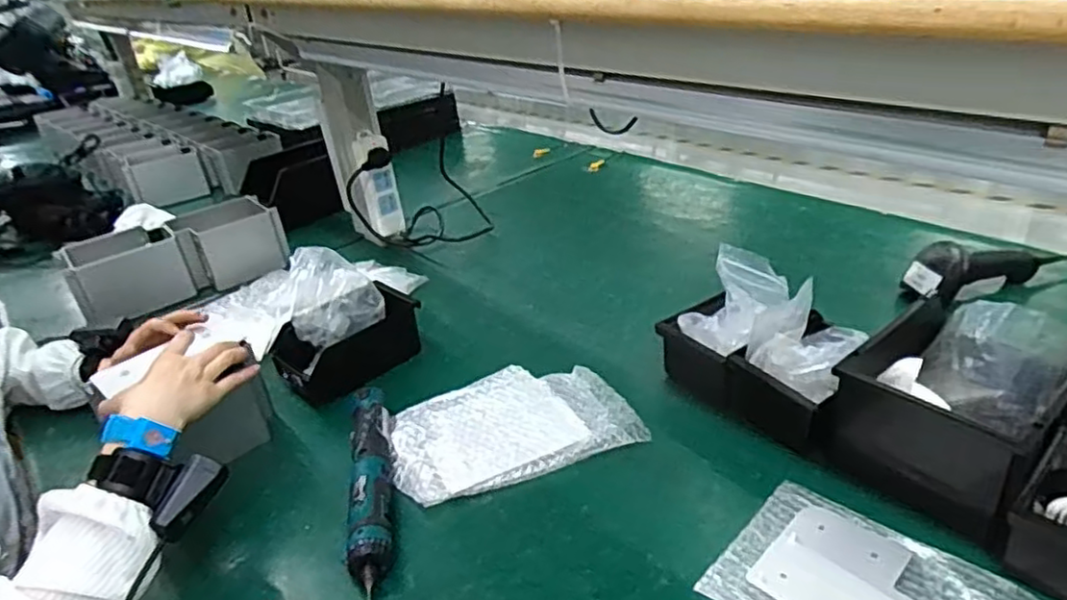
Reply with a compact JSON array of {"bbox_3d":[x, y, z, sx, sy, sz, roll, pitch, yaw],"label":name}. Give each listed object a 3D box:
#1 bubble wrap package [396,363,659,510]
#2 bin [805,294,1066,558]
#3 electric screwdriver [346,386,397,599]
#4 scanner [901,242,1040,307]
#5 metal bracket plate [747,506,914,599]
[{"bbox_3d":[-0.027,0.134,0.746,0.258,0.015,0.171,-15,30,-13],"label":"bubble wrap package"},{"bbox_3d":[0.382,0.100,0.600,0.189,0.106,0.168,-24,33,-27],"label":"bin"},{"bbox_3d":[-0.164,0.180,0.671,0.045,0.041,0.268,-12,29,-8],"label":"electric screwdriver"},{"bbox_3d":[0.580,-0.042,0.887,0.171,0.095,0.070,-17,30,-17],"label":"scanner"},{"bbox_3d":[0.261,0.226,0.535,0.113,0.004,0.132,-30,36,-35],"label":"metal bracket plate"}]

